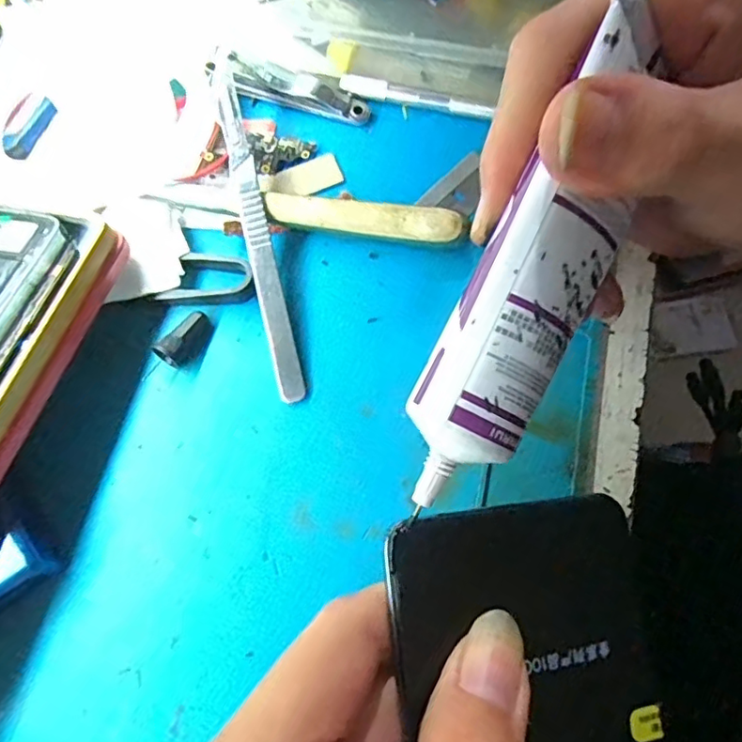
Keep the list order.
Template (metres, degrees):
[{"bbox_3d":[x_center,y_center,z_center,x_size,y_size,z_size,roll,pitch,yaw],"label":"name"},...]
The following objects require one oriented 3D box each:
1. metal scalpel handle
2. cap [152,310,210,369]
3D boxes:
[{"bbox_3d":[-0.044,-0.058,0.216,0.010,0.009,0.140,-13,70,-3],"label":"metal scalpel handle"},{"bbox_3d":[-0.068,-0.011,0.209,0.010,0.009,0.023,28,60,12],"label":"cap"}]

